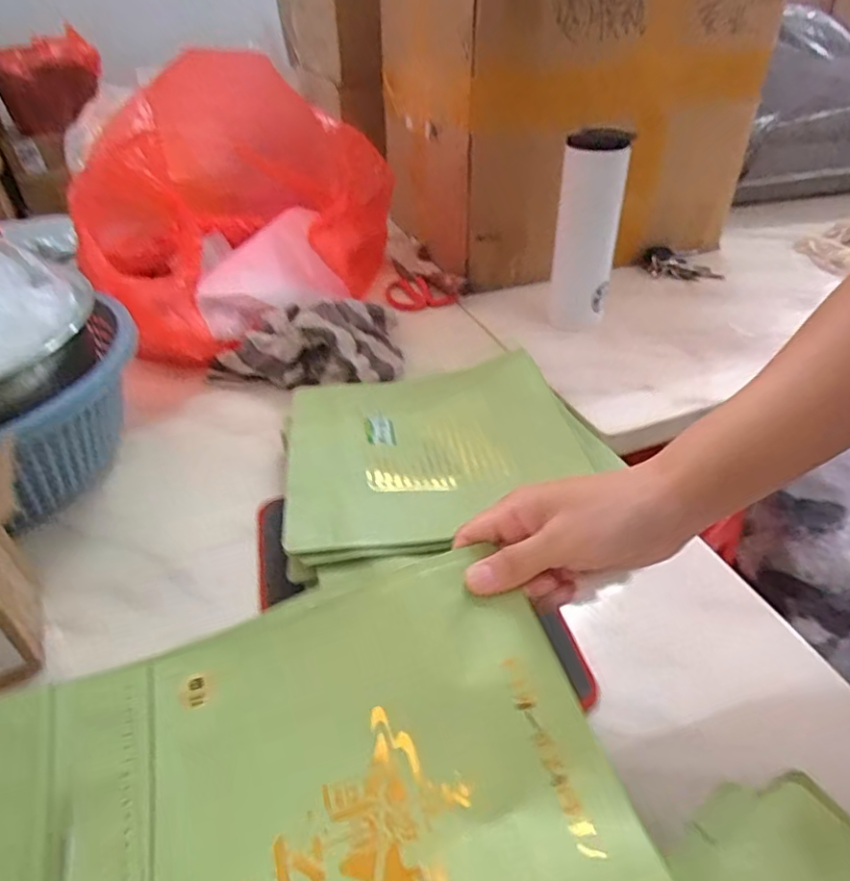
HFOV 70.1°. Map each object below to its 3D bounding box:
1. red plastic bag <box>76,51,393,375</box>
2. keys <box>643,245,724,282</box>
[{"bbox_3d":[-0.251,-0.335,0.804,0.338,0.282,0.415,27,47,32],"label":"red plastic bag"},{"bbox_3d":[0.373,-0.255,0.878,0.110,0.028,0.057,18,43,24],"label":"keys"}]

